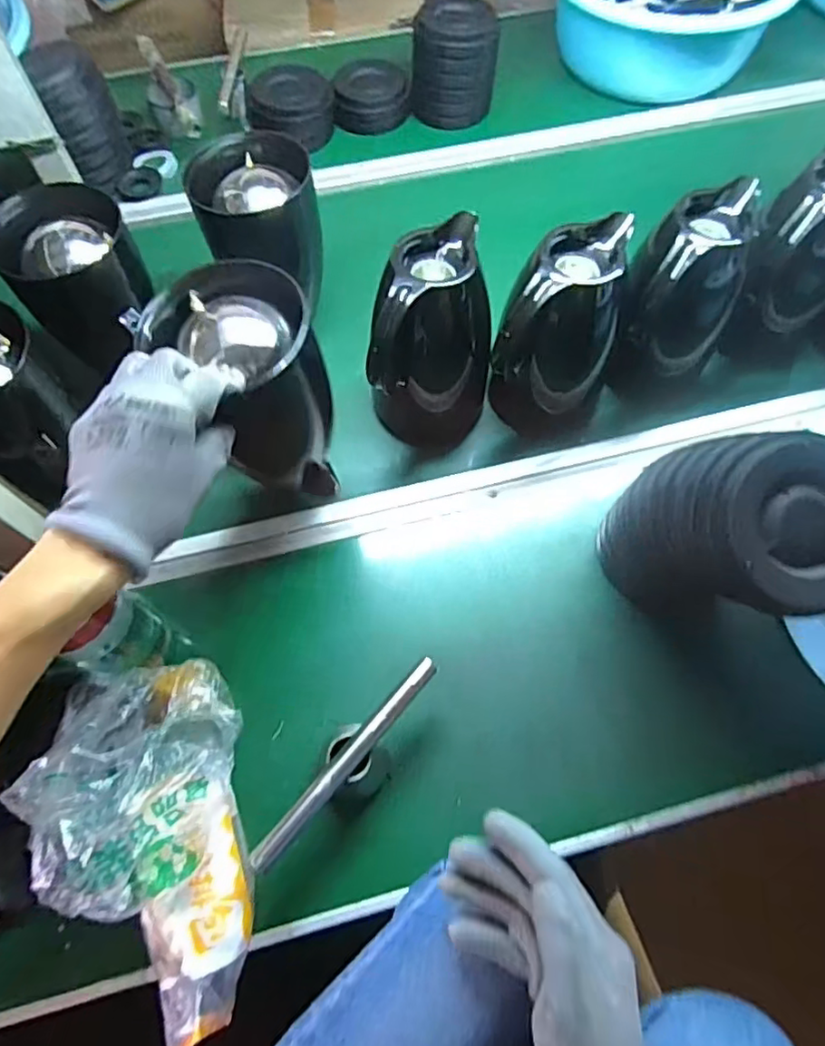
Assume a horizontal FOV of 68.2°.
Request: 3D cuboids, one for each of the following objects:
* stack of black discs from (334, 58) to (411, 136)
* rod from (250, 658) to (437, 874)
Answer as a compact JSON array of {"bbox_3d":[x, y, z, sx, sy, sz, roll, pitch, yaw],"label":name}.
[{"bbox_3d":[-0.060,-0.656,0.935,0.116,0.063,0.091,-3,64,-1],"label":"stack of black discs"},{"bbox_3d":[-0.050,0.189,0.490,0.018,0.013,0.200,38,70,17],"label":"rod"}]

